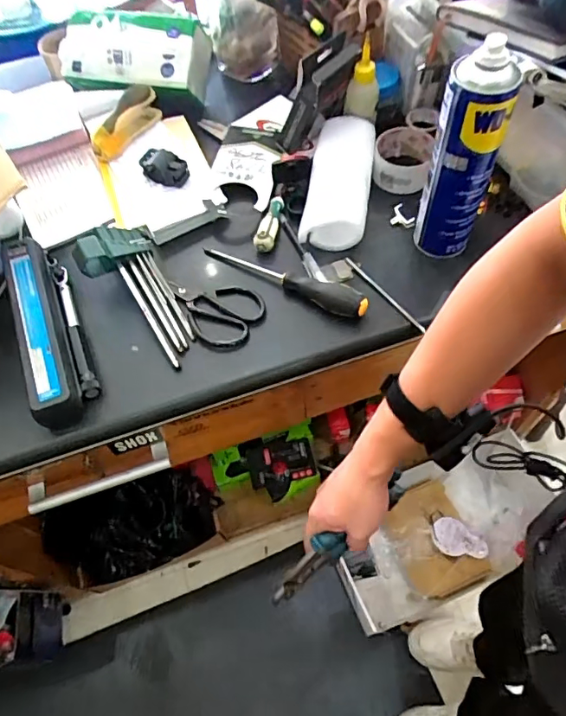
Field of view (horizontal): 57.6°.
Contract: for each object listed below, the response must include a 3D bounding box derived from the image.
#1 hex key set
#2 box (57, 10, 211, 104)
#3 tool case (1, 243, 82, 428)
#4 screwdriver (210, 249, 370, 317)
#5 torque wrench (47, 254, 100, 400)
[{"bbox_3d":[-0.167,-0.081,0.616,0.095,0.059,0.208,-33,76,-14],"label":"hex key set"},{"bbox_3d":[-0.231,-0.463,0.787,0.222,0.096,0.111,8,60,9],"label":"box"},{"bbox_3d":[-0.278,-0.040,0.602,0.059,0.049,0.257,-23,60,-9],"label":"tool case"},{"bbox_3d":[0.005,-0.099,0.615,0.209,0.029,0.028,26,65,18],"label":"screwdriver"},{"bbox_3d":[-0.248,-0.043,0.602,0.016,0.026,0.205,-23,60,-9],"label":"torque wrench"}]

